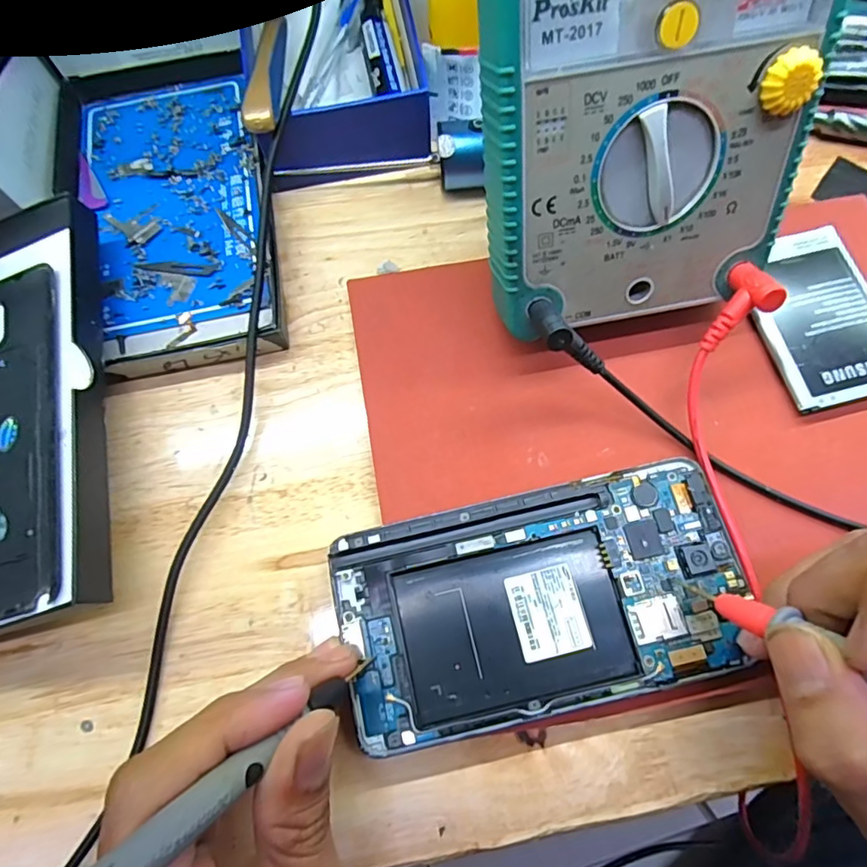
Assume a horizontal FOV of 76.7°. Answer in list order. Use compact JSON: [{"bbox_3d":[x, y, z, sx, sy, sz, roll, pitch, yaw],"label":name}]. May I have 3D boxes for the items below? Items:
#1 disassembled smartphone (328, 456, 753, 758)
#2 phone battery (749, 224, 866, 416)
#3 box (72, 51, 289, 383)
[{"bbox_3d":[0.040,0.060,0.202,0.145,0.007,0.077,-12,73,-3],"label":"disassembled smartphone"},{"bbox_3d":[0.164,-0.050,0.234,0.050,0.008,0.079,-14,73,-3],"label":"phone battery"},{"bbox_3d":[-0.126,-0.114,0.266,0.087,0.018,0.179,-15,73,-3],"label":"box"}]

